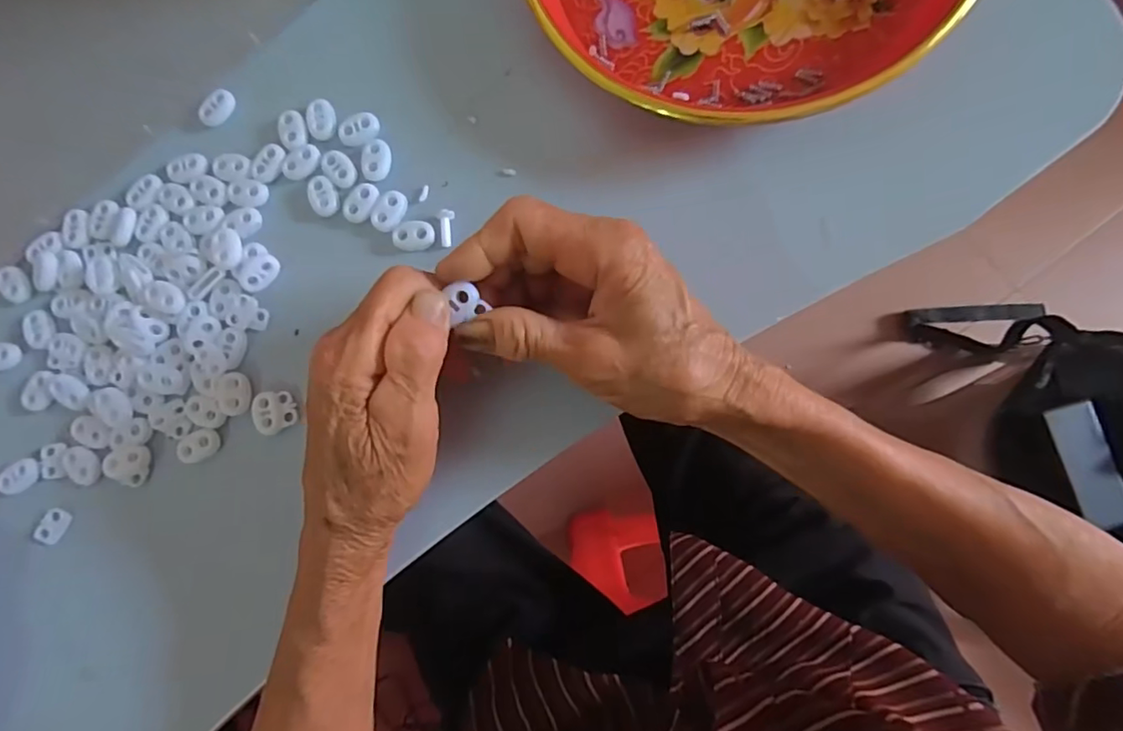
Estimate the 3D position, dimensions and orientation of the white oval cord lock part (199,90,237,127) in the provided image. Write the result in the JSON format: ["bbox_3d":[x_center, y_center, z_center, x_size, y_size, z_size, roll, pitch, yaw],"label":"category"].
[{"bbox_3d":[-0.190,-0.142,0.318,0.016,0.004,0.022,35,89,8],"label":"white oval cord lock part"}]

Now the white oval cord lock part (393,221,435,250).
[{"bbox_3d":[-0.076,-0.067,0.297,0.022,0.004,0.015,-2,85,6],"label":"white oval cord lock part"}]

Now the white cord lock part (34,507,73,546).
[{"bbox_3d":[-0.264,0.083,0.299,0.012,0.006,0.018,25,88,8],"label":"white cord lock part"}]

